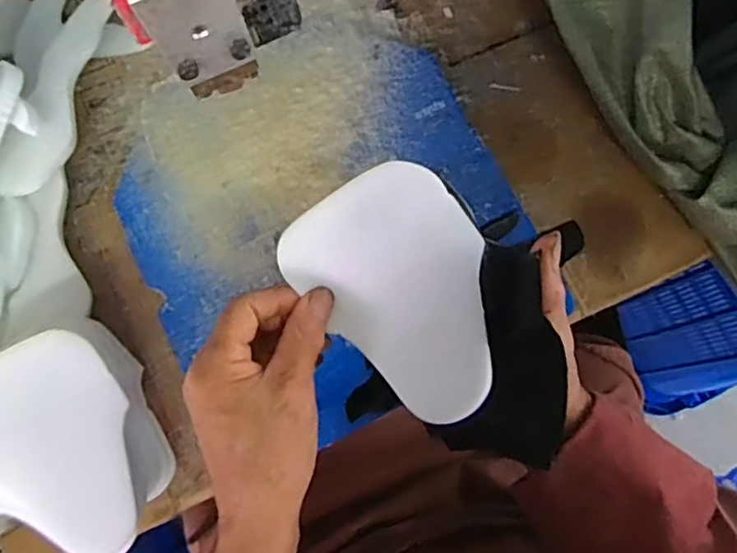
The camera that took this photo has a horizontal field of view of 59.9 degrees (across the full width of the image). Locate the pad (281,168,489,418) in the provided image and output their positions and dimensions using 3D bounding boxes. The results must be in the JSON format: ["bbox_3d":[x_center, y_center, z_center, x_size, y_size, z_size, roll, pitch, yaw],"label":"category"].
[{"bbox_3d":[0.022,0.010,0.342,0.094,0.022,0.129,-36,91,12],"label":"pad"}]

